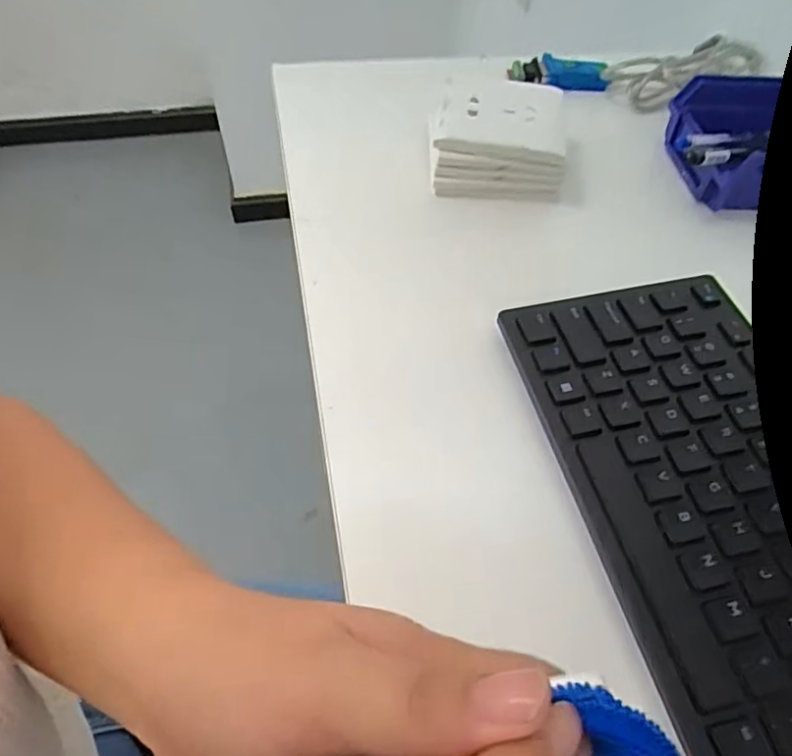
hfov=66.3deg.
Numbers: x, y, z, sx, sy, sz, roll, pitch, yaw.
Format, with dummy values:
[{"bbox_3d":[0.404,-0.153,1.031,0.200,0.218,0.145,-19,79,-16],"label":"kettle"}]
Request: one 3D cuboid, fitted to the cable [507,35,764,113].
[{"bbox_3d":[0.195,-0.245,0.487,0.197,0.032,0.057,-2,52,-3],"label":"cable"}]

